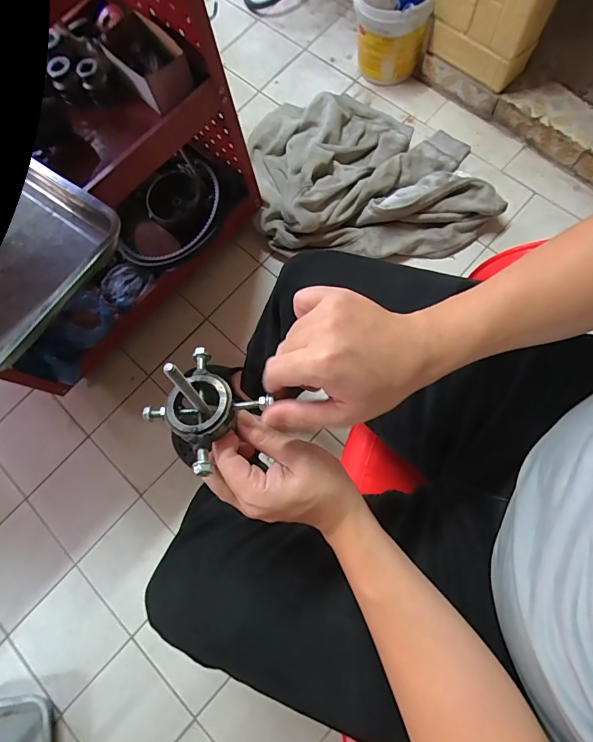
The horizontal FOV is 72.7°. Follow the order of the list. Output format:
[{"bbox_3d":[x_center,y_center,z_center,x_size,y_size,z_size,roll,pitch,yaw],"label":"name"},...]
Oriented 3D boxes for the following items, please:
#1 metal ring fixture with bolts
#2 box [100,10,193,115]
[{"bbox_3d":[-0.069,0.019,0.269,0.073,0.060,0.069,39,79,12],"label":"metal ring fixture with bolts"},{"bbox_3d":[-0.251,-0.525,0.685,0.089,0.062,0.145,-44,75,-7],"label":"box"}]

